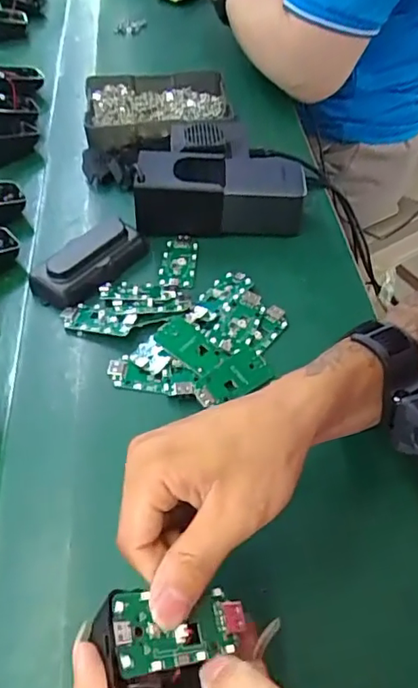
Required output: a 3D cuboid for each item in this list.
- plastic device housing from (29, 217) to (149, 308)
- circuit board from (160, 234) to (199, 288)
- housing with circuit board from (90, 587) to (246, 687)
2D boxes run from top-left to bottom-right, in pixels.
[{"bbox_3d":[-0.106,-0.075,0.482,0.053,0.028,0.105,27,59,25],"label":"plastic device housing"},{"bbox_3d":[-0.027,-0.076,0.497,0.031,0.005,0.064,0,51,6],"label":"circuit board"},{"bbox_3d":[-0.020,0.138,0.245,0.066,0.034,0.042,14,43,-29],"label":"housing with circuit board"}]

